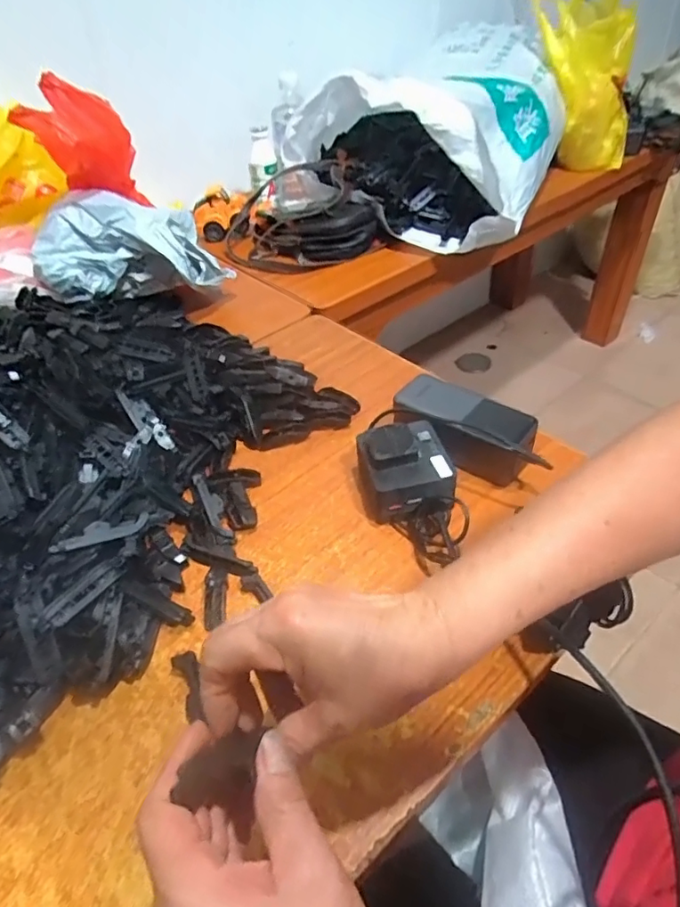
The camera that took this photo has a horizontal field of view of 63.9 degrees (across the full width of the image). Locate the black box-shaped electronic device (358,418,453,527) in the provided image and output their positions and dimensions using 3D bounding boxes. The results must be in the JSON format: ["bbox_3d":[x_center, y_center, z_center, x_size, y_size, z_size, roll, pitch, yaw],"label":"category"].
[{"bbox_3d":[0.057,0.015,0.485,0.078,0.060,0.082,-4,44,1],"label":"black box-shaped electronic device"}]

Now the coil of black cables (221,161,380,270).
[{"bbox_3d":[-0.074,-0.410,0.912,0.245,0.082,0.266,-10,45,-7],"label":"coil of black cables"}]

